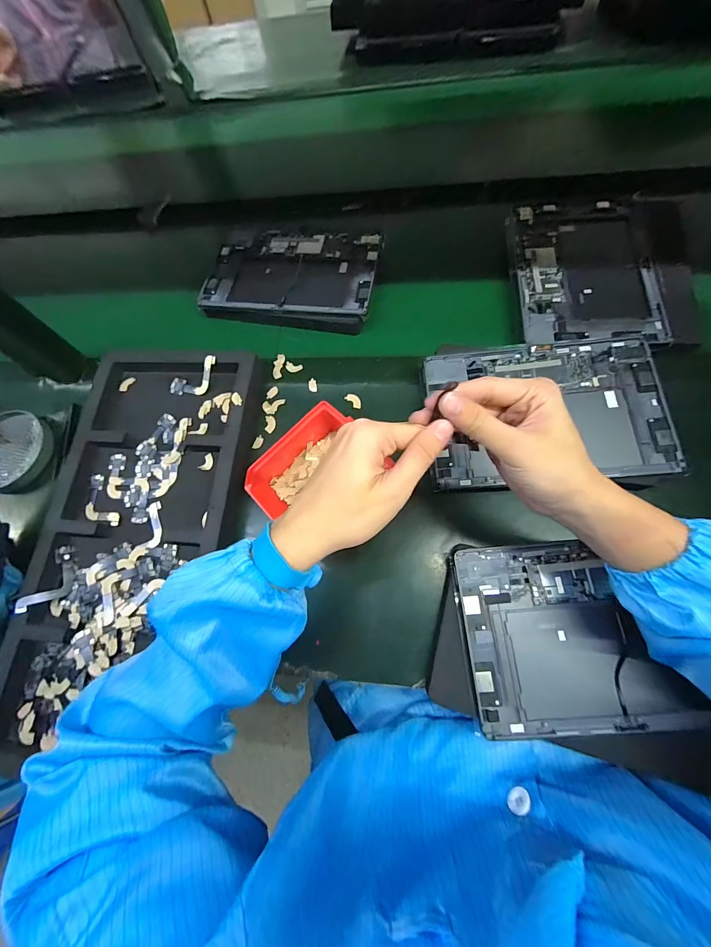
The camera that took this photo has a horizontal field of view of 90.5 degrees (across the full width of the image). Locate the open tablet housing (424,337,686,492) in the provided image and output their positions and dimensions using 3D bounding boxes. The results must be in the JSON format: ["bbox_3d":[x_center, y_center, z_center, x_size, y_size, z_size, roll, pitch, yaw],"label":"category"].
[{"bbox_3d":[0.217,-0.077,0.405,0.257,0.021,0.172,-4,70,5],"label":"open tablet housing"}]

